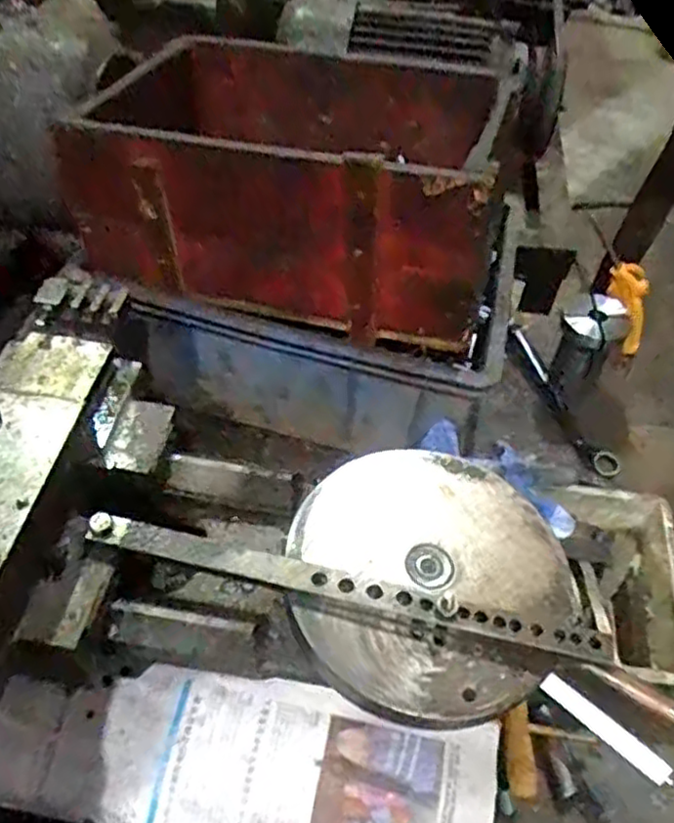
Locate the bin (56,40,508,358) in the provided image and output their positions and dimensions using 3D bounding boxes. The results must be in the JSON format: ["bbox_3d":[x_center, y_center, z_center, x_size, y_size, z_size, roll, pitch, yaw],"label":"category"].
[{"bbox_3d":[-0.029,-0.231,0.648,0.377,0.155,0.287,12,49,4],"label":"bin"}]

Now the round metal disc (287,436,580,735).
[{"bbox_3d":[0.063,0.106,0.474,0.179,0.021,0.189,3,49,-4],"label":"round metal disc"}]

